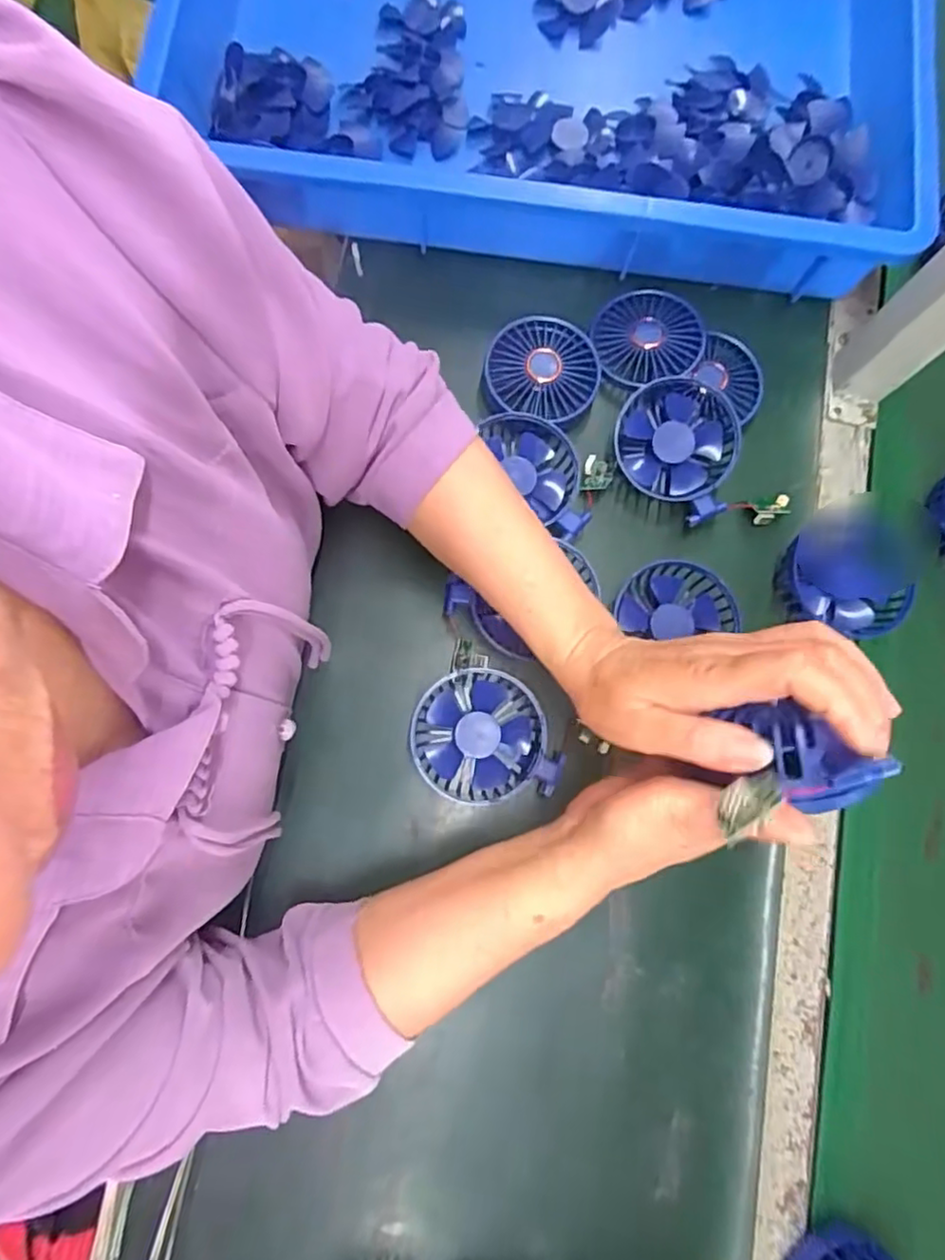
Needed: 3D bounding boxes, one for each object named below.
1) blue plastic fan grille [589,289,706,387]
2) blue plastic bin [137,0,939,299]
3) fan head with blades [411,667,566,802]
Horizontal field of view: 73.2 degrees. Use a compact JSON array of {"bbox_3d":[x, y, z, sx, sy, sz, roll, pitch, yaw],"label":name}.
[{"bbox_3d":[0.140,-0.233,0.504,0.081,0.023,0.071,-10,80,-2],"label":"blue plastic fan grille"},{"bbox_3d":[0.069,-0.470,0.503,0.554,0.105,0.360,8,80,-3],"label":"blue plastic bin"},{"bbox_3d":[0.006,0.074,0.444,0.091,0.035,0.090,0,79,-1],"label":"fan head with blades"}]

